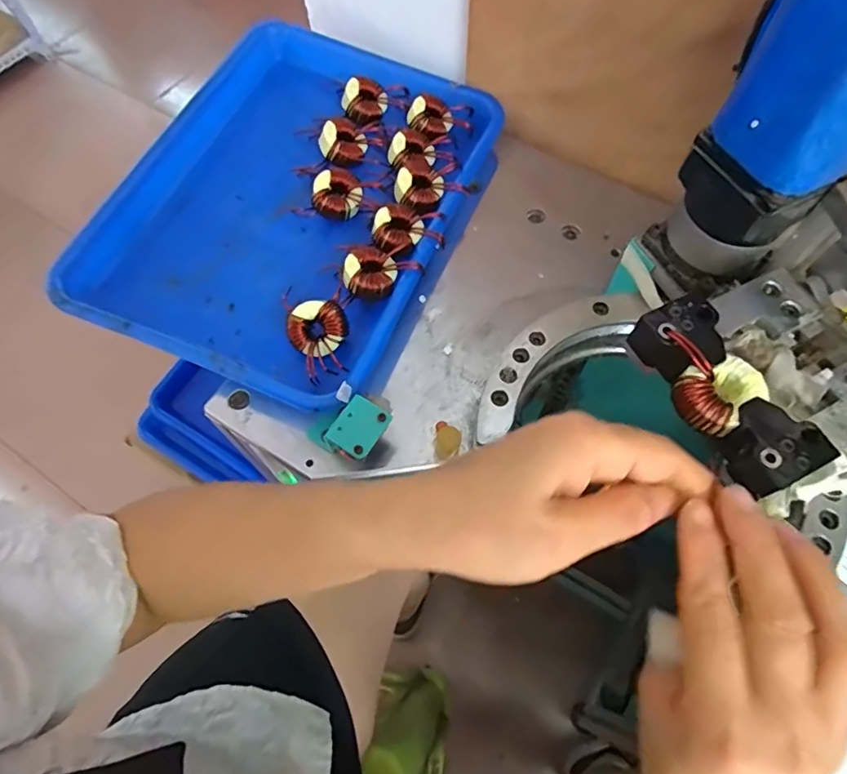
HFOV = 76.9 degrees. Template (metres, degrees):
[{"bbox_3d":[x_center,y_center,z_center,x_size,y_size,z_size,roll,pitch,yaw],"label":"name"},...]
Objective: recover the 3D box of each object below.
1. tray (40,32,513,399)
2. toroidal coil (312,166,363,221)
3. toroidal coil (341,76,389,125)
[{"bbox_3d":[-0.099,-0.159,0.447,0.256,0.042,0.348,21,66,10],"label":"tray"},{"bbox_3d":[-0.070,-0.158,0.437,0.038,0.022,0.043,-5,64,-2],"label":"toroidal coil"},{"bbox_3d":[-0.053,-0.257,0.478,0.040,0.014,0.041,0,64,1],"label":"toroidal coil"}]

